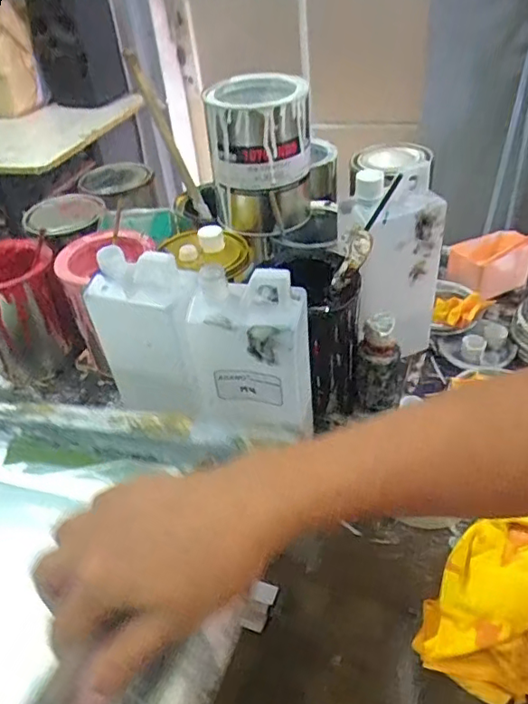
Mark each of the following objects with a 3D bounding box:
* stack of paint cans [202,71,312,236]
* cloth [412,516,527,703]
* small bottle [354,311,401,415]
[{"bbox_3d":[-0.003,-0.209,0.611,0.101,0.146,0.098,-6,40,0],"label":"stack of paint cans"},{"bbox_3d":[0.206,0.187,0.443,0.191,0.043,0.123,-25,42,-23],"label":"cloth"},{"bbox_3d":[0.121,0.009,0.588,0.048,0.116,0.056,4,41,12],"label":"small bottle"}]

